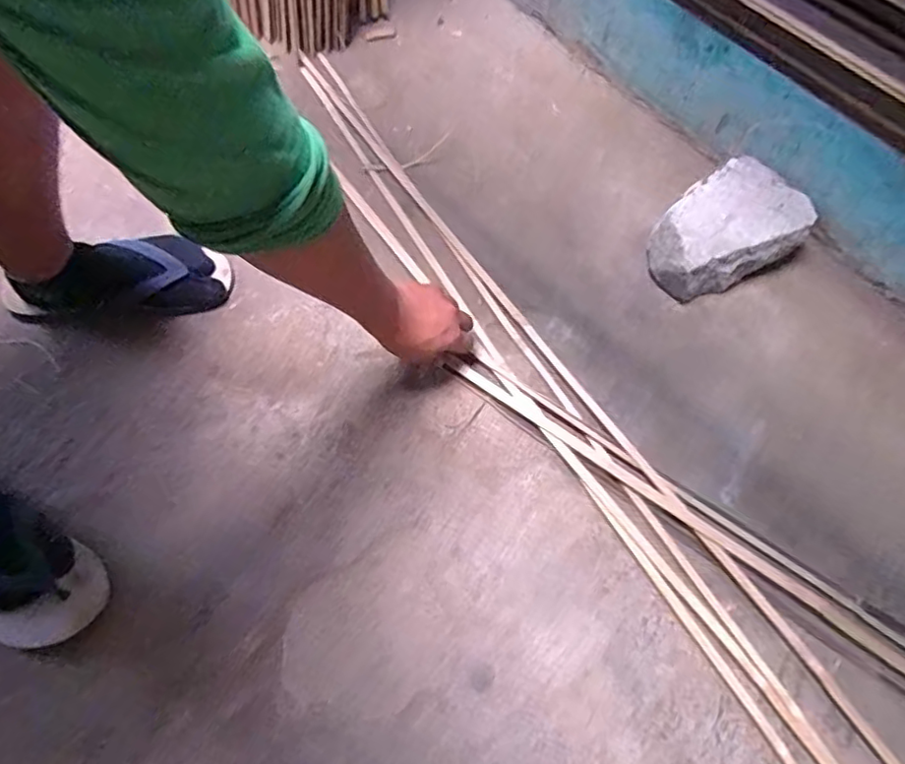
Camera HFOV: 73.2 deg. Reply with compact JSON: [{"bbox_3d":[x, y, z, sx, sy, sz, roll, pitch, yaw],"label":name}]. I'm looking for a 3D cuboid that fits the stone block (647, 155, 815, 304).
[{"bbox_3d":[0.353,-0.198,0.804,0.188,0.089,0.130,-27,70,-12],"label":"stone block"}]

